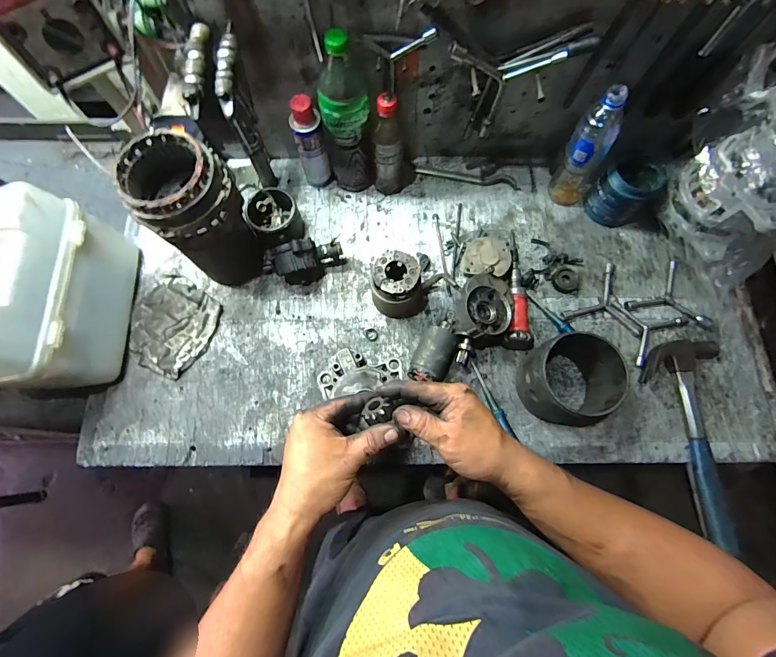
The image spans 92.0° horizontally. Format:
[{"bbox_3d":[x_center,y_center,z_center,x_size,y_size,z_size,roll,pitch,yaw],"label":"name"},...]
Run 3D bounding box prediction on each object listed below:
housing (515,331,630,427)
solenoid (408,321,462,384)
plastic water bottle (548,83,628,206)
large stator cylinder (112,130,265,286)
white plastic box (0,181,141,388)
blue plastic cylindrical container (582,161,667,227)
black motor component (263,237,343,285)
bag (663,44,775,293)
[{"bbox_3d":[0.273,0.078,0.566,0.126,0.116,0.124,-19,74,-6],"label":"housing"},{"bbox_3d":[0.078,0.038,0.613,0.061,0.057,0.106,22,74,6],"label":"solenoid"},{"bbox_3d":[0.334,-0.293,0.625,0.070,0.217,0.063,43,77,11],"label":"plastic water bottle"},{"bbox_3d":[-0.285,-0.167,0.581,0.126,0.236,0.126,40,77,11],"label":"large stator cylinder"},{"bbox_3d":[-0.532,-0.047,0.577,0.174,0.182,0.269,-5,73,-2],"label":"white plastic box"},{"bbox_3d":[0.423,-0.245,0.672,0.092,0.096,0.086,-34,77,-10],"label":"blue plastic cylindrical container"},{"bbox_3d":[-0.150,-0.116,0.644,0.143,0.087,0.054,-5,73,-2],"label":"black motor component"},{"bbox_3d":[0.538,-0.229,0.573,0.109,0.285,0.265,-17,74,-6],"label":"bag"}]

